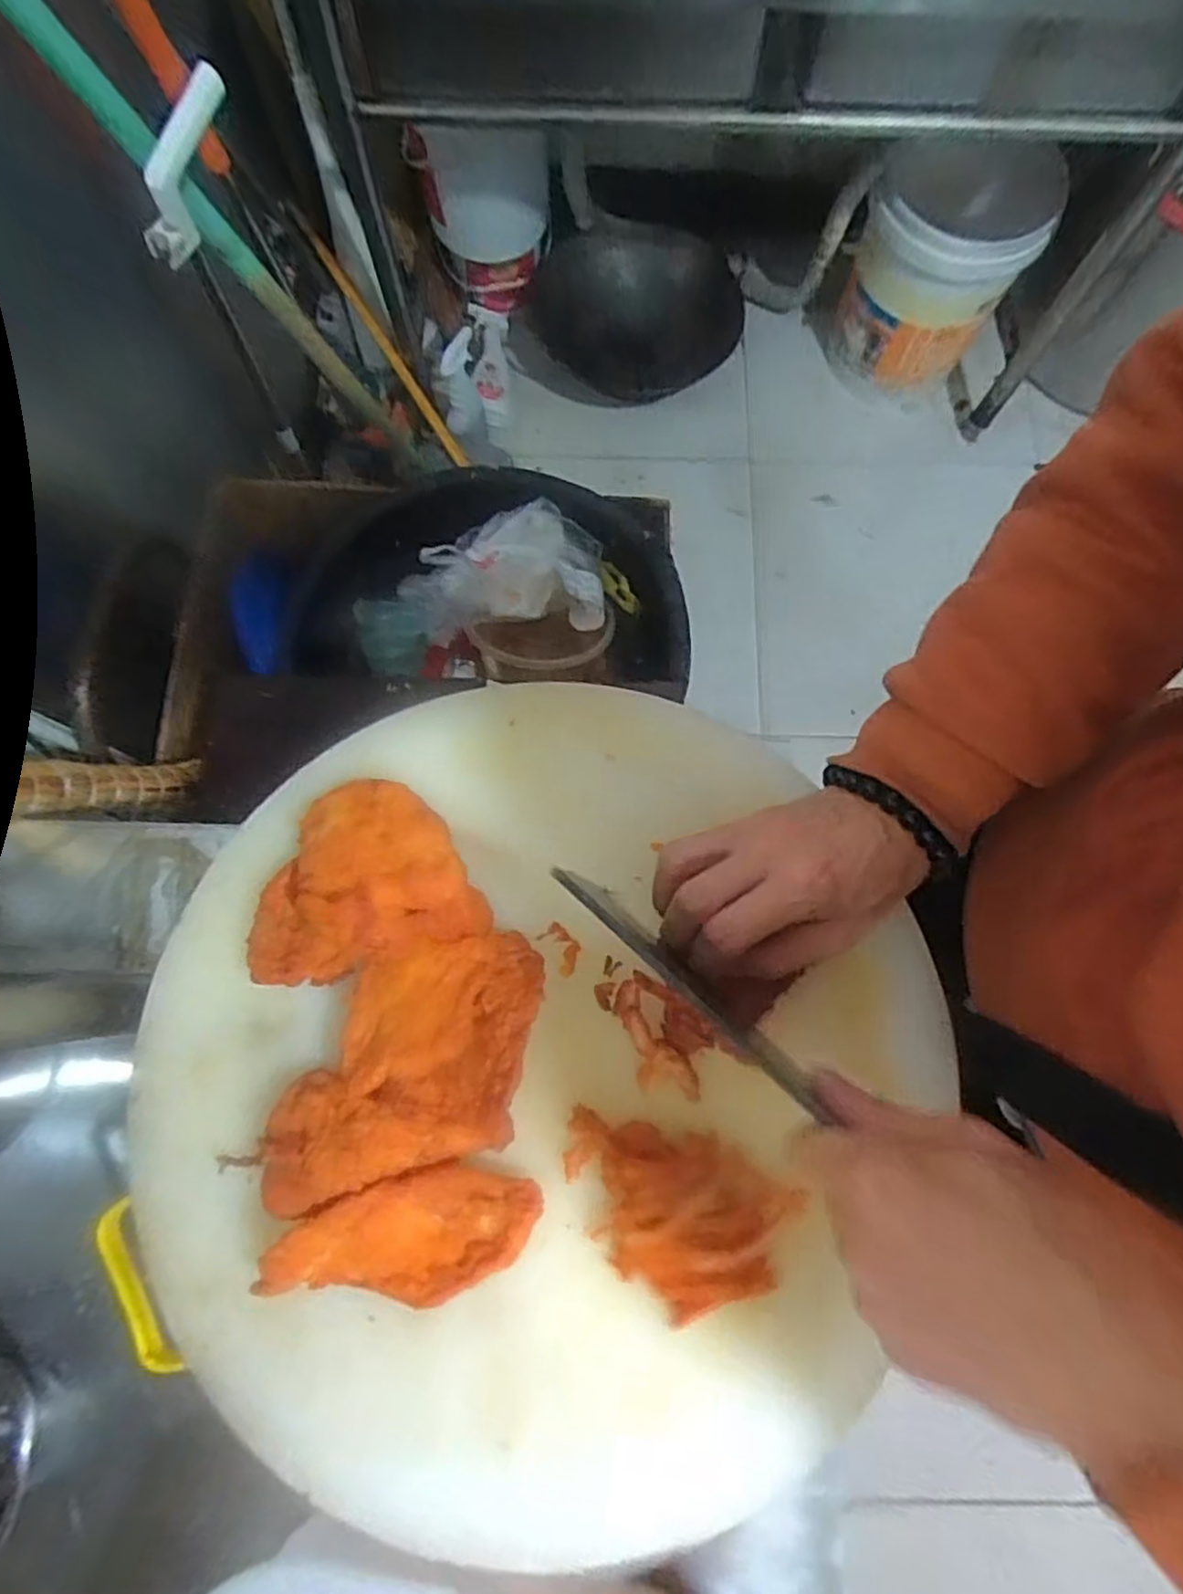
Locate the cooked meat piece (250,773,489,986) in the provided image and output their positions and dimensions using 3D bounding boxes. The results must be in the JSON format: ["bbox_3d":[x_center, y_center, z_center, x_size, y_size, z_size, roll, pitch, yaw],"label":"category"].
[{"bbox_3d":[-0.125,0.040,0.376,0.123,0.043,0.098,-17,77,-4],"label":"cooked meat piece"}]

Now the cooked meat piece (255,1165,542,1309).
[{"bbox_3d":[-0.086,0.206,0.339,0.120,0.037,0.056,-10,77,-3],"label":"cooked meat piece"}]

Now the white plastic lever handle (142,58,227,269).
[{"bbox_3d":[-0.361,-0.552,0.634,0.035,0.045,0.154,38,115,8],"label":"white plastic lever handle"}]

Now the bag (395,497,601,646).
[{"bbox_3d":[-0.098,-0.258,0.781,0.219,0.106,0.136,-5,77,-1],"label":"bag"}]

